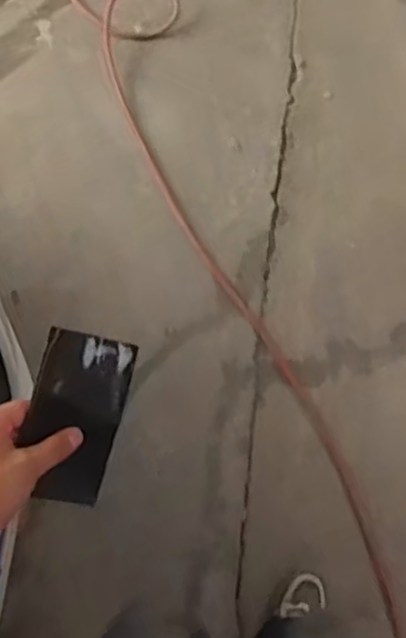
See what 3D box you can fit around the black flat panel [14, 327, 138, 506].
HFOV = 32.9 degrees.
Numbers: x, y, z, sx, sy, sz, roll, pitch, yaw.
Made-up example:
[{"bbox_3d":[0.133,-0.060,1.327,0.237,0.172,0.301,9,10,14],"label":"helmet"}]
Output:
[{"bbox_3d":[-0.101,0.079,0.542,0.075,0.014,0.133,15,91,-26],"label":"black flat panel"}]

